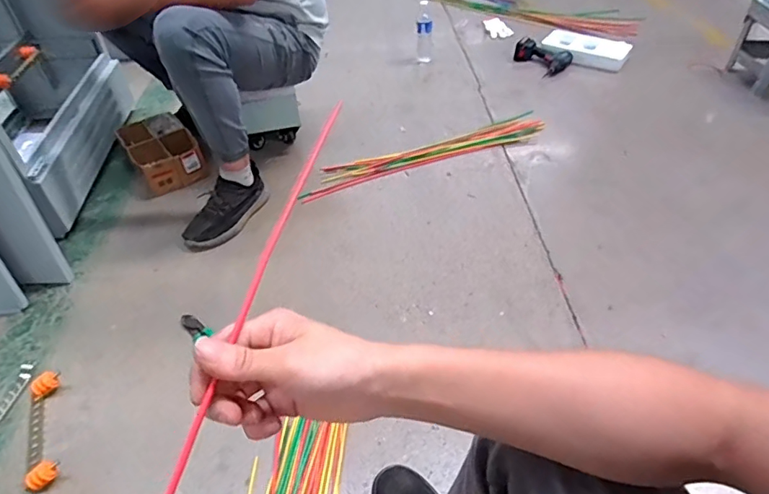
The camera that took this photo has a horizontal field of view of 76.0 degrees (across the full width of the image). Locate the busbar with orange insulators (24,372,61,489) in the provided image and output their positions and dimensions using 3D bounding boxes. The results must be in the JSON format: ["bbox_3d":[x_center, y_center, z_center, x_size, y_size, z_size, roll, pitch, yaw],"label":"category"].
[{"bbox_3d":[-0.636,0.334,0.912,0.060,0.033,0.238,-19,49,-17],"label":"busbar with orange insulators"}]

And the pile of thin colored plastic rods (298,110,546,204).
[{"bbox_3d":[0.138,-0.299,1.548,0.838,0.024,0.137,-19,49,-17],"label":"pile of thin colored plastic rods"}]

